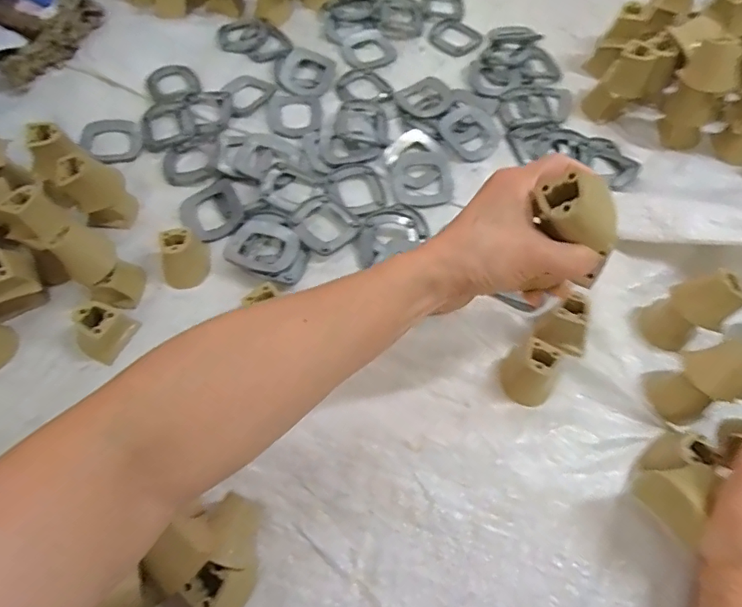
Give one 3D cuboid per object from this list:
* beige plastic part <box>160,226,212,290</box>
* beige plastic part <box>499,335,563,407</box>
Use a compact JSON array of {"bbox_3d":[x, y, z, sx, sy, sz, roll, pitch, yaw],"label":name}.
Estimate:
[{"bbox_3d":[-0.166,-0.041,0.445,0.042,0.037,0.041,-5,62,-4],"label":"beige plastic part"},{"bbox_3d":[0.128,0.053,0.402,0.039,0.033,0.047,25,64,12],"label":"beige plastic part"}]

